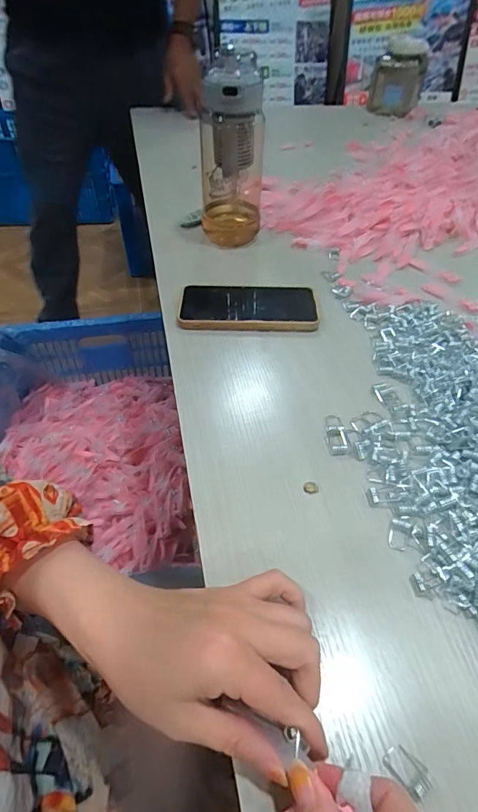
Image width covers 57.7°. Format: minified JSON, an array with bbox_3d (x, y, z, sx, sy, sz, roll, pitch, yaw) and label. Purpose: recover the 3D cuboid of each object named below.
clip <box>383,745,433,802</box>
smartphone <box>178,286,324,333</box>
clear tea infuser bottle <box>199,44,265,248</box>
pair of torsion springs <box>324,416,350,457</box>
[{"bbox_3d":[0.089,0.192,0.229,0.015,0.004,0.023,-33,56,-26],"label":"clip"},{"bbox_3d":[0.012,-0.117,0.501,0.156,0.010,0.078,0,49,-1],"label":"smartphone"},{"bbox_3d":[-0.009,-0.331,0.559,0.079,0.200,0.088,1,49,0],"label":"clear tea infuser bottle"},{"bbox_3d":[0.086,0.025,0.382,0.017,0.004,0.042,-1,49,-1],"label":"pair of torsion springs"}]

